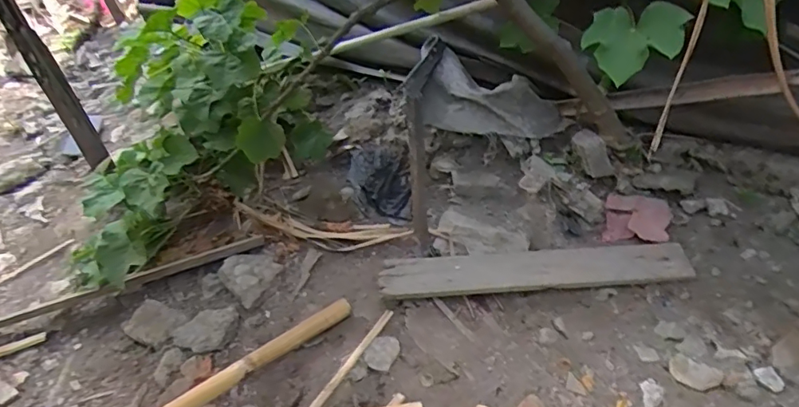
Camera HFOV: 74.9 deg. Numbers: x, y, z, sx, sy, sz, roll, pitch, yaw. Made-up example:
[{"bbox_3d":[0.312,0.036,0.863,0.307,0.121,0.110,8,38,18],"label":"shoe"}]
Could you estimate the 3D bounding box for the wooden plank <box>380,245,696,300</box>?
[{"bbox_3d":[0.262,0.129,1.021,0.585,0.018,0.099,-4,45,-1],"label":"wooden plank"}]

